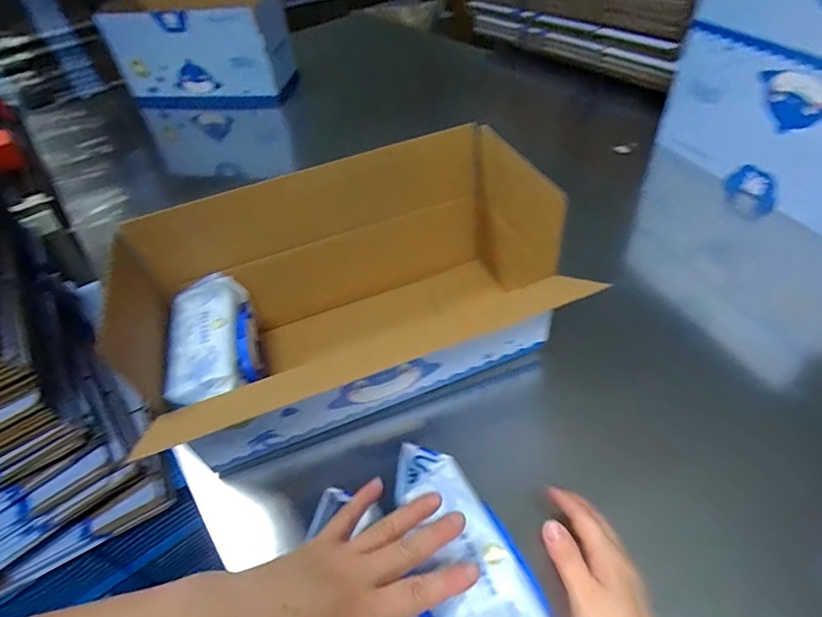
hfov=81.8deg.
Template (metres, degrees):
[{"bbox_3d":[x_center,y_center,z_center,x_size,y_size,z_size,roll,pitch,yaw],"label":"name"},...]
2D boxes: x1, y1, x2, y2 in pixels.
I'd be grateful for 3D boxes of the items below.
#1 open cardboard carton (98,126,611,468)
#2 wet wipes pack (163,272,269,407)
[{"bbox_3d":[-0.069,-0.029,0.543,0.443,0.198,0.267,-21,47,-13],"label":"open cardboard carton"},{"bbox_3d":[-0.206,0.037,0.499,0.081,0.065,0.162,-18,47,-11],"label":"wet wipes pack"}]

